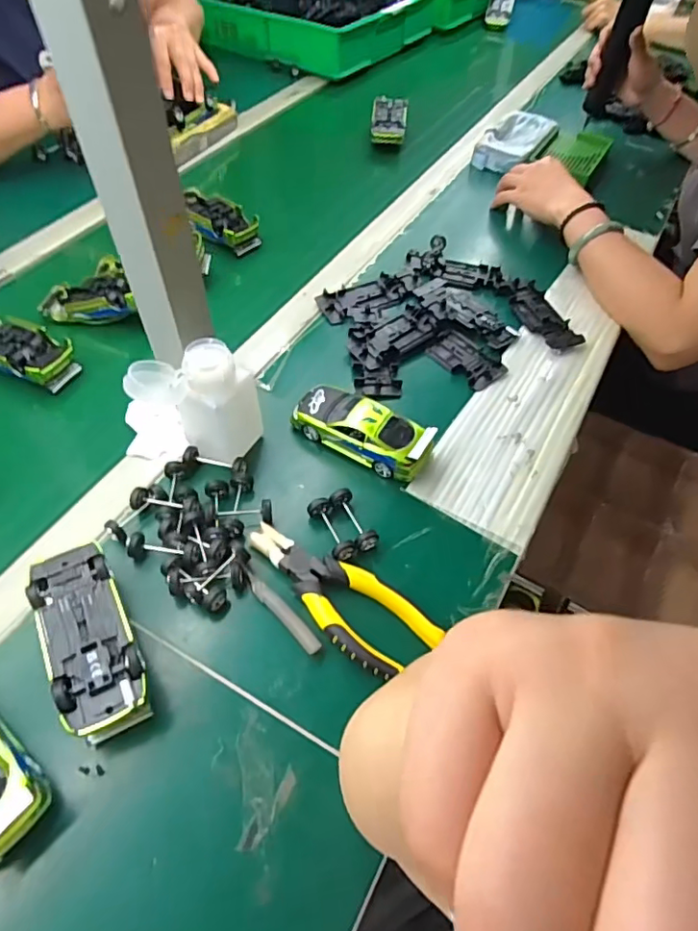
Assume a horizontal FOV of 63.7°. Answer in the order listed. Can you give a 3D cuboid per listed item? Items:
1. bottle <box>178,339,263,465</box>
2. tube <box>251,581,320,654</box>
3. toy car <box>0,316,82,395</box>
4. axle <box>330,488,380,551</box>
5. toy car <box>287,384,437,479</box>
[{"bbox_3d":[-0.112,-0.055,0.468,0.059,0.101,0.053,24,57,12],"label":"bottle"},{"bbox_3d":[-0.047,0.112,0.417,0.011,0.005,0.070,-37,63,-26],"label":"tube"},{"bbox_3d":[-0.338,-0.117,0.567,0.136,0.030,0.058,22,55,13],"label":"toy car"},{"bbox_3d":[0.003,0.044,0.465,0.022,0.017,0.056,-24,57,-19],"label":"axle"},{"bbox_3d":[0.012,-0.035,0.507,0.128,0.038,0.049,27,56,17],"label":"toy car"}]

